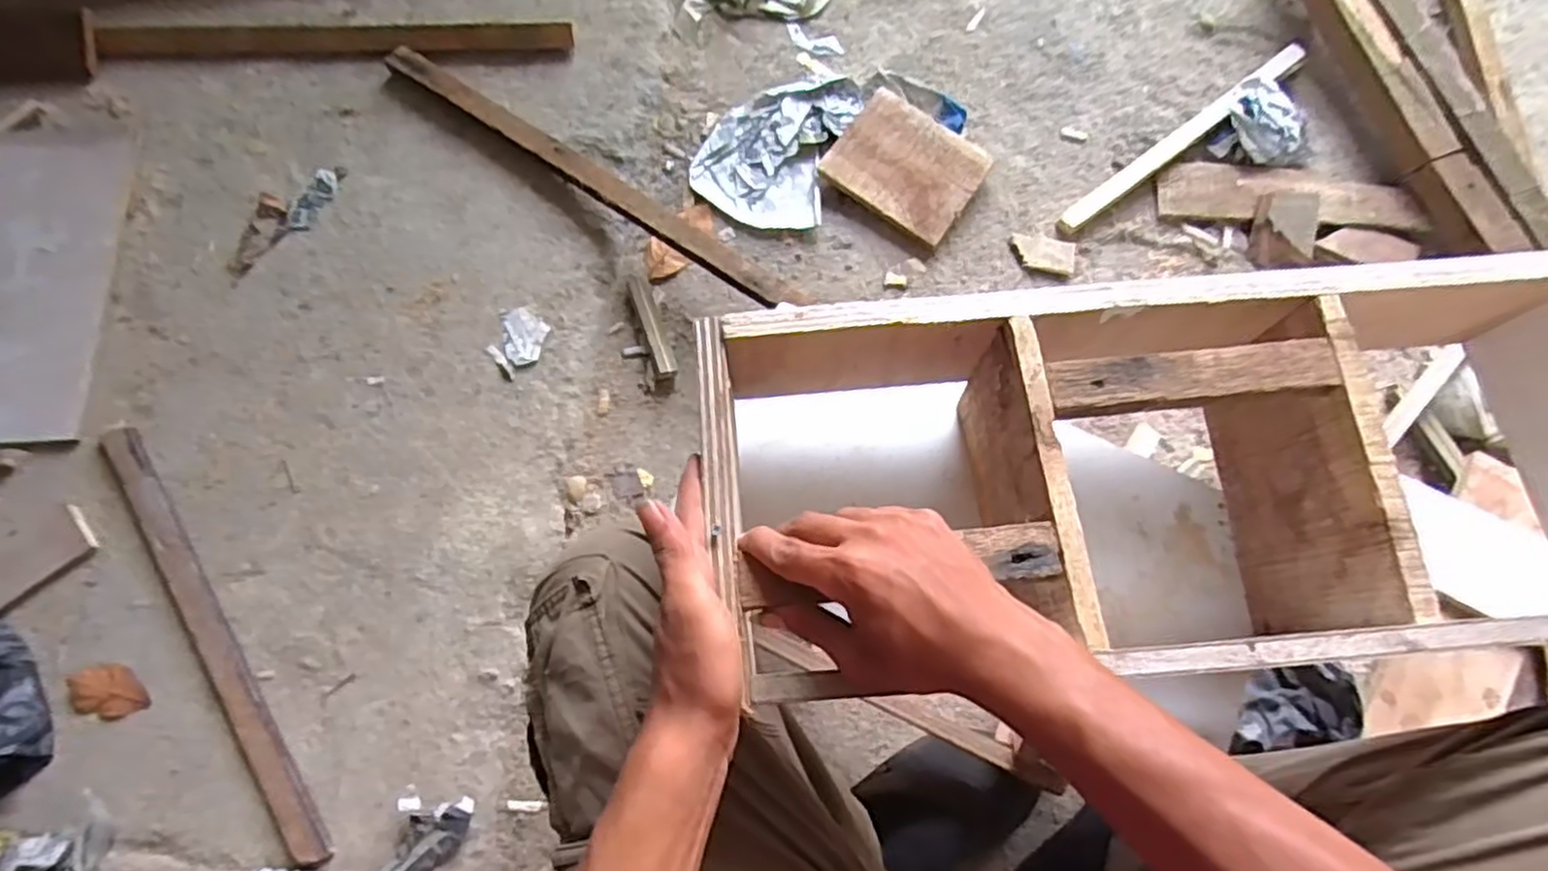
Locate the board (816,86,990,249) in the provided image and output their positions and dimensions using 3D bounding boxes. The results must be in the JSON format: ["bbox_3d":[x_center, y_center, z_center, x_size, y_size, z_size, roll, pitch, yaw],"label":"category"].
[{"bbox_3d":[0.167,-0.339,0.938,0.179,0.030,0.147,36,77,9],"label":"board"}]

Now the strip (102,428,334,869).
[{"bbox_3d":[-0.580,0.200,0.755,0.039,0.014,0.514,-34,77,-10],"label":"strip"}]

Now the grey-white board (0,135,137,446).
[{"bbox_3d":[-0.876,-0.182,0.865,0.187,0.012,0.394,-3,74,-1],"label":"grey-white board"}]

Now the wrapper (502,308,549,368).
[{"bbox_3d":[-0.287,-0.115,0.854,0.046,0.009,0.070,-8,74,-3],"label":"wrapper"}]

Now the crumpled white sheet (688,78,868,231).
[{"bbox_3d":[0.000,-0.377,0.955,0.176,0.026,0.221,19,75,5],"label":"crumpled white sheet"}]

